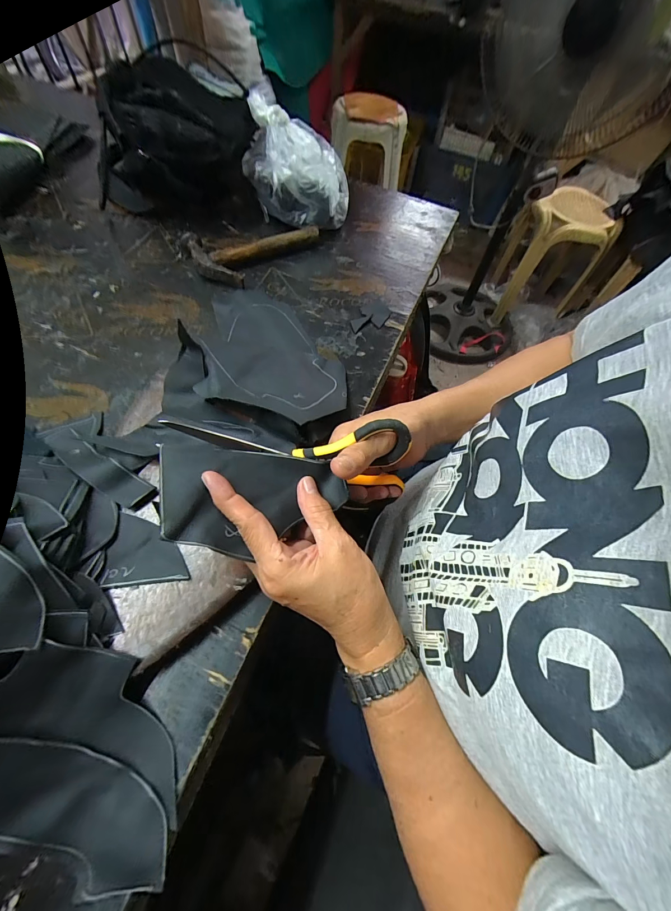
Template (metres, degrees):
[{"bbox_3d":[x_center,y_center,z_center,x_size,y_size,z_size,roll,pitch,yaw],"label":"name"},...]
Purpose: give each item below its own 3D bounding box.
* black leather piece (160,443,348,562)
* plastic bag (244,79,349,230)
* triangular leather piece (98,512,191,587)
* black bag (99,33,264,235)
[{"bbox_3d":[-0.058,0.031,0.240,0.129,0.020,0.076,9,56,-17],"label":"black leather piece"},{"bbox_3d":[-0.060,-0.444,0.511,0.170,0.128,0.118,20,62,7],"label":"plastic bag"},{"bbox_3d":[-0.149,0.073,0.267,0.061,0.004,0.056,-4,62,-6],"label":"triangular leather piece"},{"bbox_3d":[-0.245,-0.481,0.512,0.220,0.139,0.246,-14,63,-12],"label":"black bag"}]

